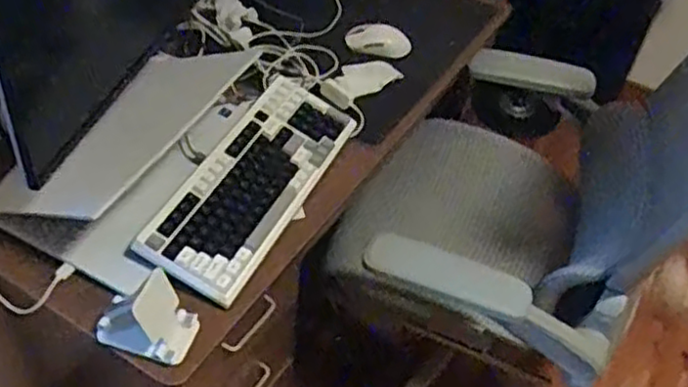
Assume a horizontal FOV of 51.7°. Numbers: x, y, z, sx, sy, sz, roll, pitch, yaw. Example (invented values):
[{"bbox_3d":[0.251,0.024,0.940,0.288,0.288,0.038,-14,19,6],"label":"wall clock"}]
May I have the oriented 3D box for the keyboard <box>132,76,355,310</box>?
[{"bbox_3d":[-0.120,-0.022,0.983,0.140,0.052,0.374,22,49,14],"label":"keyboard"}]

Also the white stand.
[{"bbox_3d":[-0.234,0.142,0.833,0.112,0.081,0.071,17,48,10],"label":"white stand"}]

